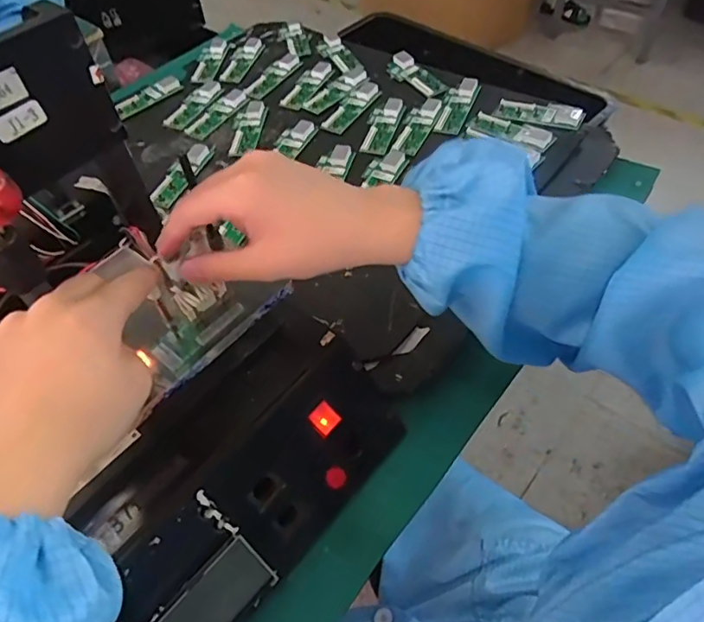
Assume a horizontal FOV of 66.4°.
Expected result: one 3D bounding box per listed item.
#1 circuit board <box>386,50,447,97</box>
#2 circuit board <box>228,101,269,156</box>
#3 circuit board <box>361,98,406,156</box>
[{"bbox_3d":[0.083,-0.311,0.703,0.033,0.022,0.100,-32,58,-19],"label":"circuit board"},{"bbox_3d":[-0.130,-0.229,0.668,0.038,0.008,0.102,2,53,5],"label":"circuit board"},{"bbox_3d":[0.035,-0.224,0.647,0.042,0.009,0.101,13,55,13],"label":"circuit board"}]

